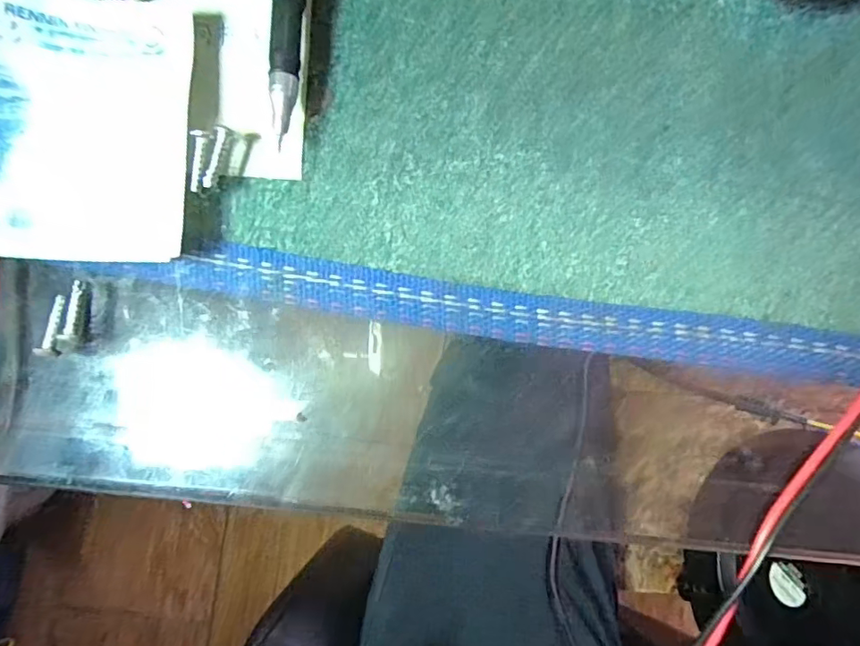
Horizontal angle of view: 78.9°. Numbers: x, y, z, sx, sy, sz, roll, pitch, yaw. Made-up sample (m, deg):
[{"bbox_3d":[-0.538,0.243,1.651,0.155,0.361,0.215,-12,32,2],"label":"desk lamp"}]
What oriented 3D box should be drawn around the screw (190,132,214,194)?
[{"bbox_3d":[-0.061,-0.043,0.139,0.004,0.004,0.016,8,87,0],"label":"screw"}]

